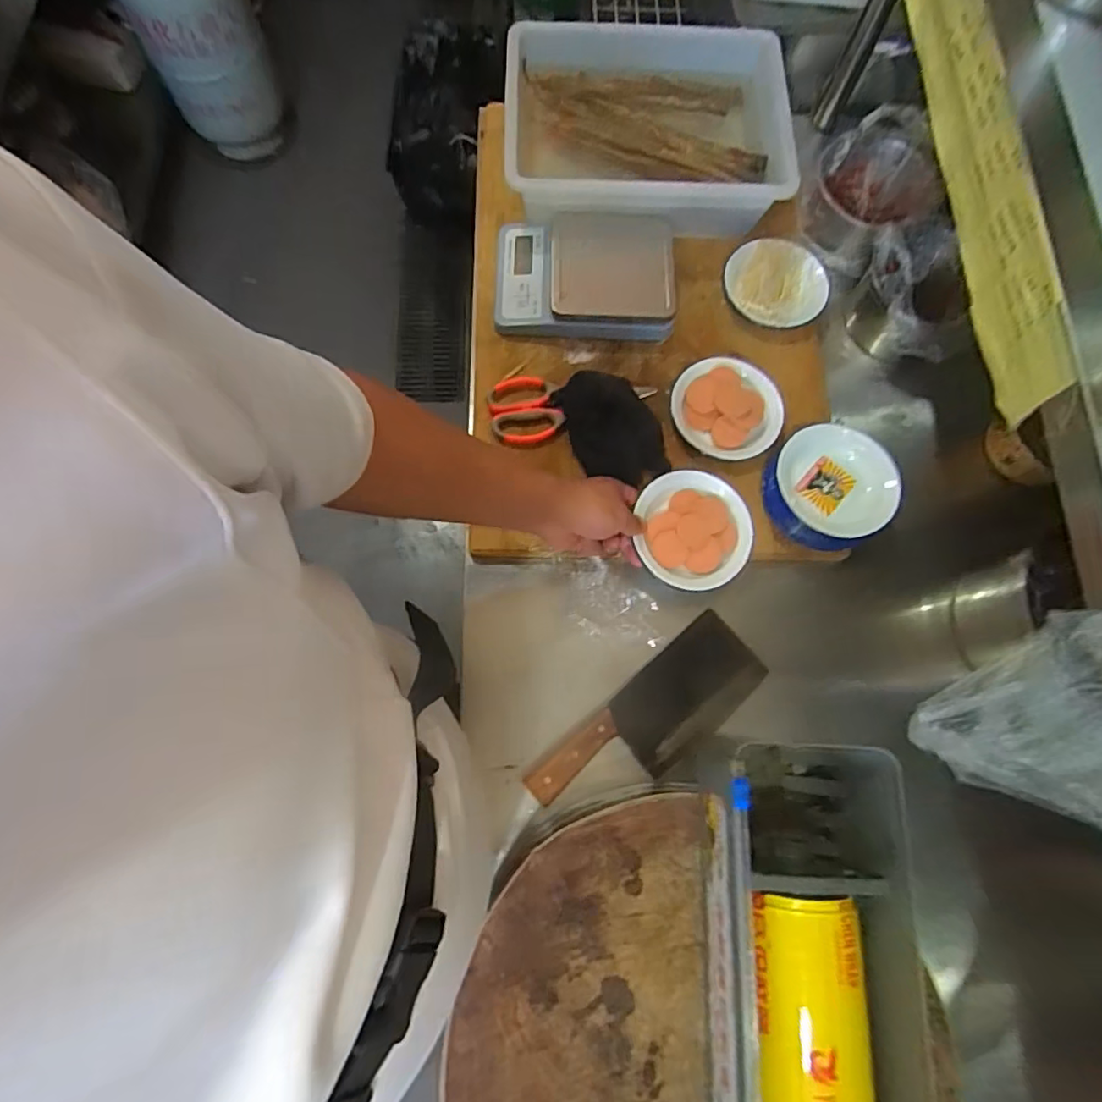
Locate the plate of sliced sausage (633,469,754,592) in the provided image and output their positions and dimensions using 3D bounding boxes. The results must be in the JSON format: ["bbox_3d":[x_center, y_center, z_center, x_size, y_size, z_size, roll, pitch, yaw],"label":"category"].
[{"bbox_3d":[0.160,-0.023,0.645,0.119,0.032,0.131,0,74,-2],"label":"plate of sliced sausage"}]

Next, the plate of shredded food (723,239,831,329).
[{"bbox_3d":[0.289,-0.346,0.746,0.128,0.025,0.123,0,74,-2],"label":"plate of shredded food"}]

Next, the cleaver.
[{"bbox_3d":[0.107,0.184,0.614,0.269,0.019,0.091,-39,79,-12],"label":"cleaver"}]

